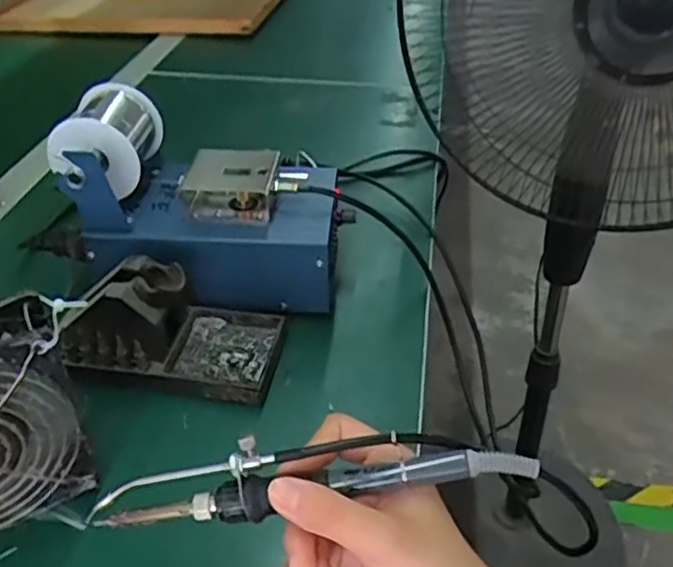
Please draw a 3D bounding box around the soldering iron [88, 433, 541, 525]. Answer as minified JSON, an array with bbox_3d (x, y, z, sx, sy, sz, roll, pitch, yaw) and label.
[{"bbox_3d":[-0.013,0.089,0.316,0.205,0.030,0.023,-6,36,3],"label":"soldering iron"}]

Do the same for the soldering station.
[{"bbox_3d":[-0.098,-0.056,0.528,0.200,0.145,0.114,4,37,5],"label":"soldering station"}]

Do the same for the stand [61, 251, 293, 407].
[{"bbox_3d":[-0.110,0.026,0.468,0.134,0.075,0.075,5,37,7],"label":"stand"}]

